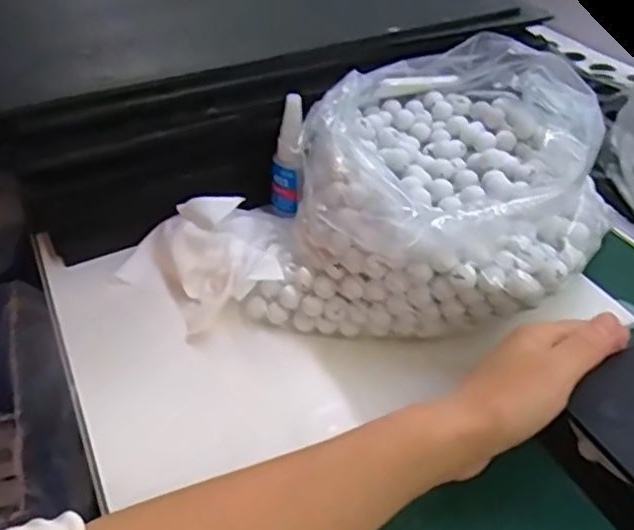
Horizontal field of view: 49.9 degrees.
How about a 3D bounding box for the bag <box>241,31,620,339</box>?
[{"bbox_3d":[0.095,-0.057,0.499,0.202,0.128,0.250,20,44,24],"label":"bag"}]

